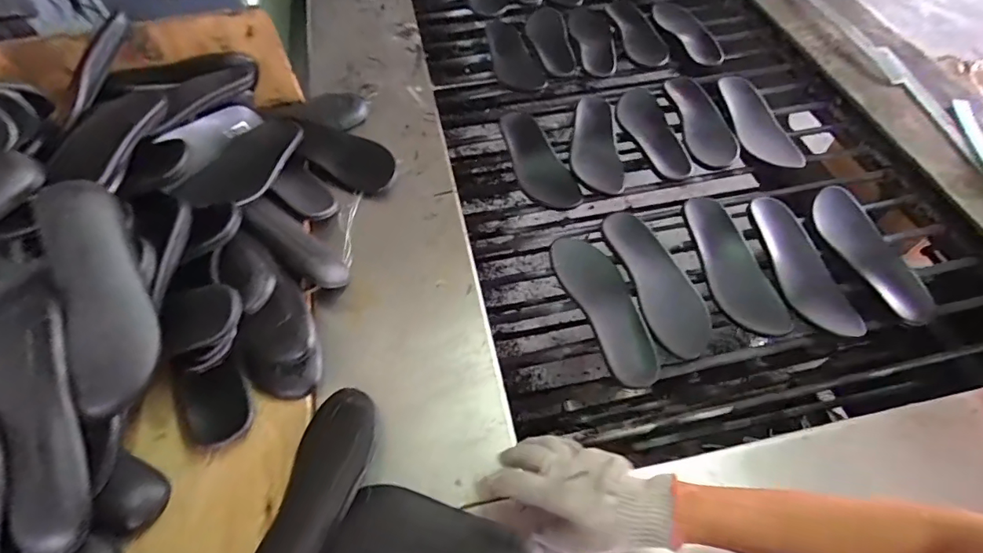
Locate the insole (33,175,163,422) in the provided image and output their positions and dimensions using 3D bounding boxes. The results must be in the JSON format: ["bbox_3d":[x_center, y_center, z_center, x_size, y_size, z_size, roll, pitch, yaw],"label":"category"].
[{"bbox_3d":[-0.410,0.014,0.504,0.078,0.025,0.243,-14,86,-39],"label":"insole"}]

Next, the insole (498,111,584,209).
[{"bbox_3d":[0.071,-0.211,0.839,0.087,0.034,0.226,-22,60,-13],"label":"insole"}]

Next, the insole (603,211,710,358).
[{"bbox_3d":[0.243,0.003,0.704,0.085,0.027,0.233,-14,58,-8],"label":"insole"}]

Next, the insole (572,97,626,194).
[{"bbox_3d":[0.190,-0.239,0.884,0.082,0.173,0.041,-18,15,-10],"label":"insole"}]

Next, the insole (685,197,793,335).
[{"bbox_3d":[0.366,-0.023,0.709,0.096,0.024,0.229,-7,57,-4],"label":"insole"}]

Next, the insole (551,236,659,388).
[{"bbox_3d":[0.166,0.039,0.682,0.082,0.019,0.235,-20,59,-12],"label":"insole"}]

